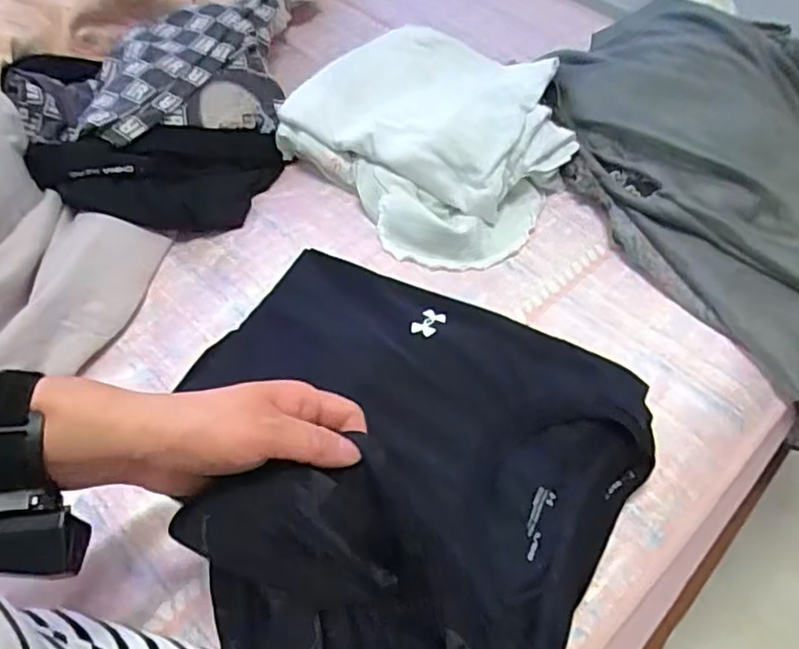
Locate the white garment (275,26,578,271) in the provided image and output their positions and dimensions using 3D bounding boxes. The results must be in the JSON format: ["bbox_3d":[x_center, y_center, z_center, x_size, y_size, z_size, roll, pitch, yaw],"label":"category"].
[{"bbox_3d":[0.040,-0.229,0.721,0.306,0.091,0.283,34,59,21],"label":"white garment"}]

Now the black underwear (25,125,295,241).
[{"bbox_3d":[-0.237,-0.155,0.667,0.245,0.083,0.105,-25,58,-19],"label":"black underwear"}]

